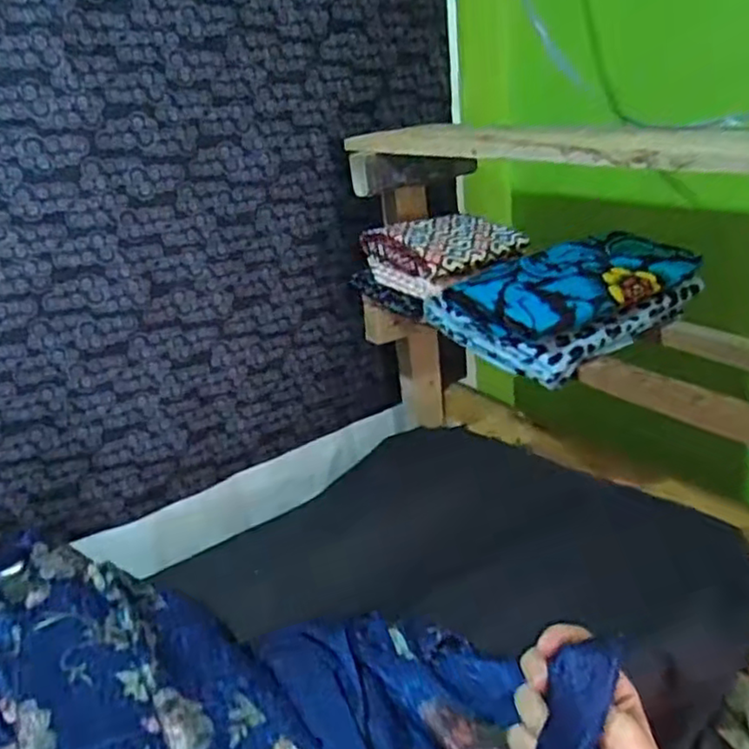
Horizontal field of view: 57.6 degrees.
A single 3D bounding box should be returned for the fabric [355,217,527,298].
[{"bbox_3d":[0.096,-0.169,0.931,0.165,0.069,0.163,-19,27,-30],"label":"fabric"}]

